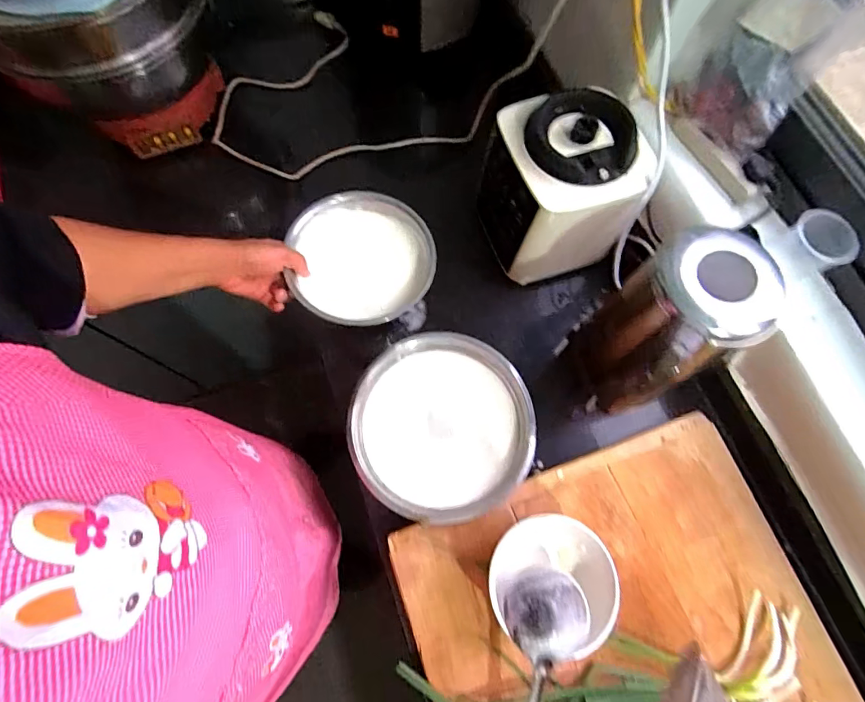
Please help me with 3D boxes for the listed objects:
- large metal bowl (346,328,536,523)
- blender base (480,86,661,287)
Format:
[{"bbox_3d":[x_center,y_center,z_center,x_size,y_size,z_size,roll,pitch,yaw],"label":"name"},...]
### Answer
[{"bbox_3d":[0.013,0.104,0.618,0.232,0.067,0.238,1,72,-2],"label":"large metal bowl"},{"bbox_3d":[0.176,-0.236,0.651,0.175,0.185,0.191,-23,74,-9],"label":"blender base"}]

